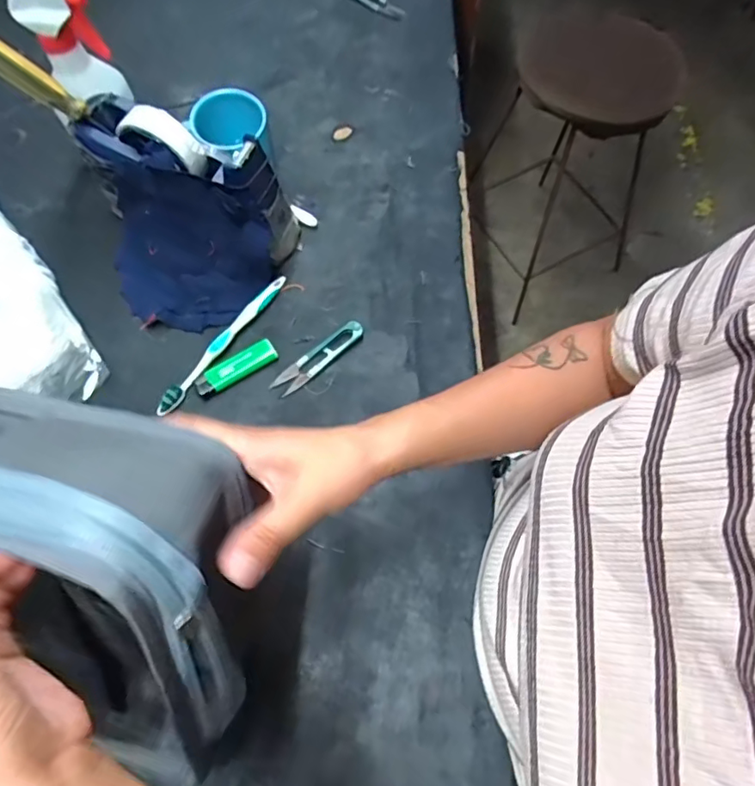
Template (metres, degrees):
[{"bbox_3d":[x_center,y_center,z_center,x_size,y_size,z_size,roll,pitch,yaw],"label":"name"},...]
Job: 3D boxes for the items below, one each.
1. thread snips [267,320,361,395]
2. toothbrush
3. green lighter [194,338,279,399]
[{"bbox_3d":[-0.056,-0.035,0.518,0.102,0.007,0.024,-39,70,-14],"label":"thread snips"},{"bbox_3d":[-0.148,-0.049,0.524,0.013,0.014,0.176,31,70,15],"label":"toothbrush"},{"bbox_3d":[-0.133,-0.023,0.512,0.079,0.015,0.025,-35,69,-13],"label":"green lighter"}]

